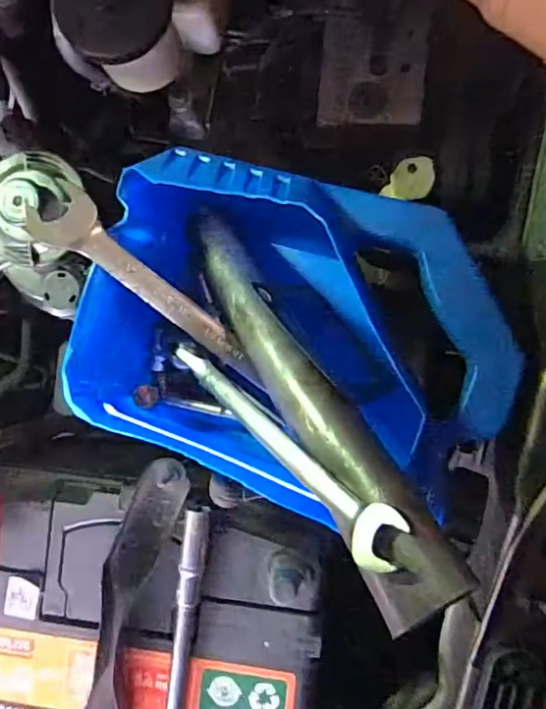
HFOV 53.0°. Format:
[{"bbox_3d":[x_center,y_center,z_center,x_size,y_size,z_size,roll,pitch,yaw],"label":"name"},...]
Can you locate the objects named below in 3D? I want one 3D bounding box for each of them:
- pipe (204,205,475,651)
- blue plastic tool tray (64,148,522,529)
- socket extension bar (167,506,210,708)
[{"bbox_3d":[0.011,0.014,0.263,0.039,0.024,0.223,-34,58,3],"label":"pipe"},{"bbox_3d":[0.007,-0.006,0.295,0.215,0.084,0.165,18,90,5],"label":"blue plastic tool tray"},{"bbox_3d":[-0.057,0.191,0.332,0.014,0.014,0.194,7,89,5],"label":"socket extension bar"}]

